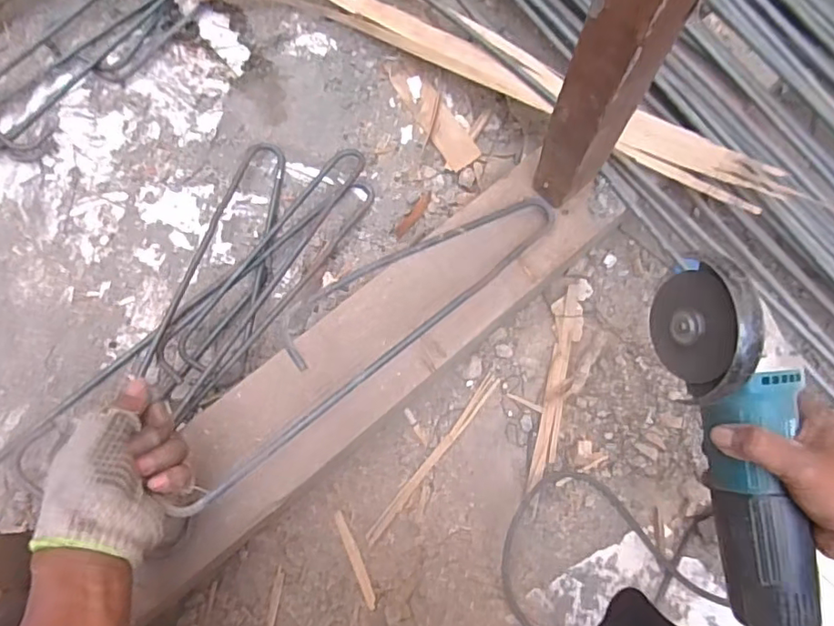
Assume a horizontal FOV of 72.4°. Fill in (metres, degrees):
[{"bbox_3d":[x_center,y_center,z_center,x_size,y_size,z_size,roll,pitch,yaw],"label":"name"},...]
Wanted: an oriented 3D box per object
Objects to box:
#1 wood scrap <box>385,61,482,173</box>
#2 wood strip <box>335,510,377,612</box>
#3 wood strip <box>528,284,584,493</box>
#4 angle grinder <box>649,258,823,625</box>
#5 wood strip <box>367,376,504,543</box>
[{"bbox_3d":[0.019,-0.253,0.712,0.044,0.012,0.177,-29,77,-8],"label":"wood scrap"},{"bbox_3d":[-0.061,0.245,0.565,0.011,0.004,0.095,-23,76,-7],"label":"wood strip"},{"bbox_3d":[0.154,0.075,0.619,0.029,0.008,0.225,14,75,3],"label":"wood strip"},{"bbox_3d":[0.246,0.093,0.409,0.073,0.089,0.260,-12,86,-4],"label":"angle grinder"},{"bbox_3d":[0.020,0.151,0.603,0.015,0.005,0.214,38,78,9],"label":"wood strip"}]

